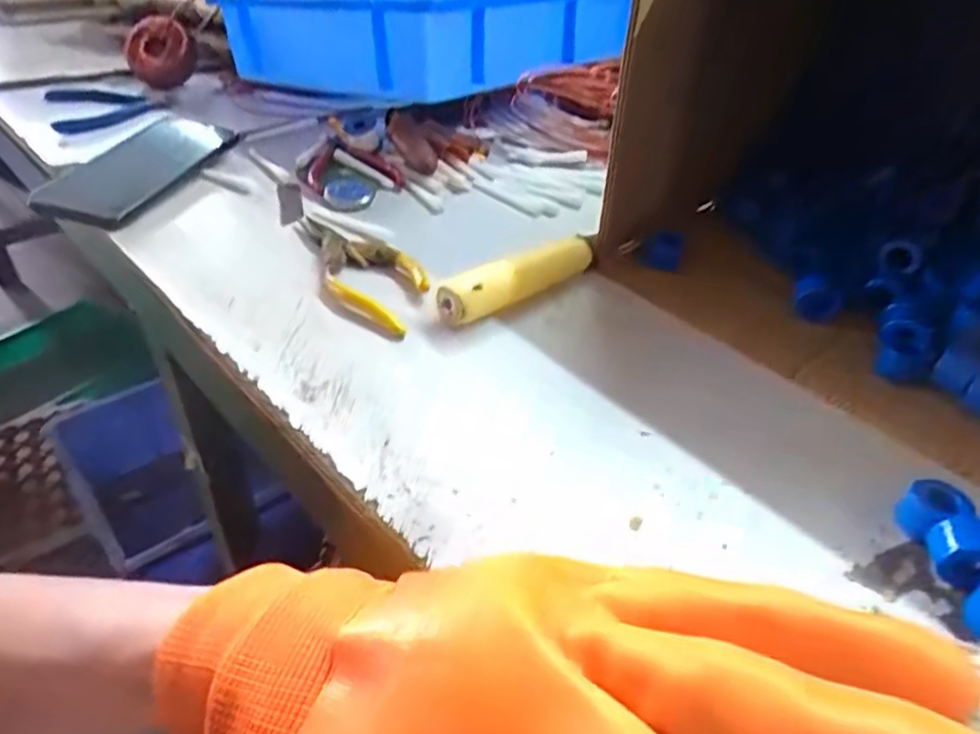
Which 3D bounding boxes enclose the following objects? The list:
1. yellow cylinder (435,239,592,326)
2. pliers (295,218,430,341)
[{"bbox_3d":[0.018,-0.059,0.428,0.116,0.027,0.020,-30,49,-34],"label":"yellow cylinder"},{"bbox_3d":[-0.091,-0.068,0.449,0.057,0.013,0.161,-28,48,-32],"label":"pliers"}]

